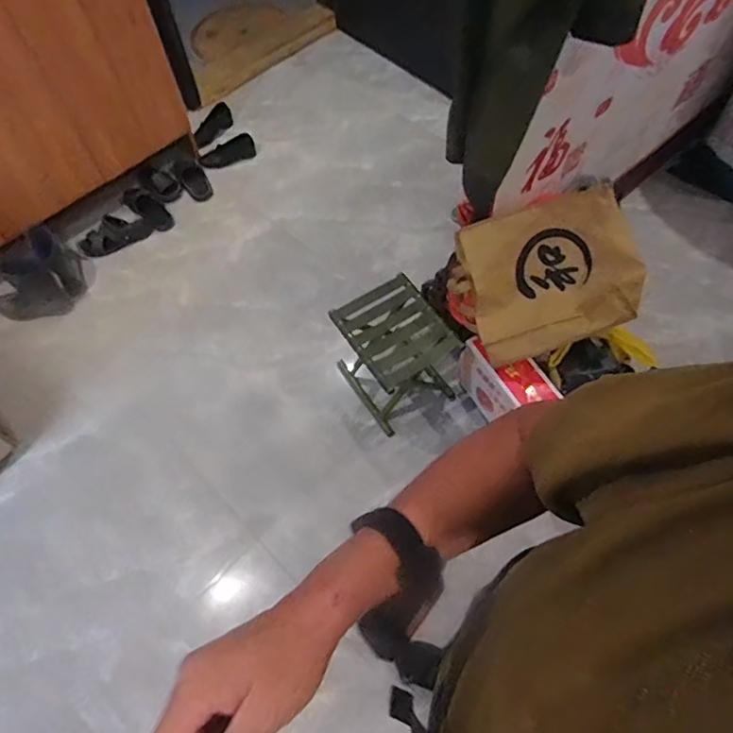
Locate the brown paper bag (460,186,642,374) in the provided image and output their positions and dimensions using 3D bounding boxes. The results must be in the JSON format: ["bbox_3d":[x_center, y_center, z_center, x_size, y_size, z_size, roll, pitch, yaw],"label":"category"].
[{"bbox_3d":[0.466,-0.228,1.310,0.419,0.107,0.359,-19,100,4],"label":"brown paper bag"}]

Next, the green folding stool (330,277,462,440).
[{"bbox_3d":[0.086,-0.026,1.589,0.269,0.335,0.282,-29,61,-17],"label":"green folding stool"}]

